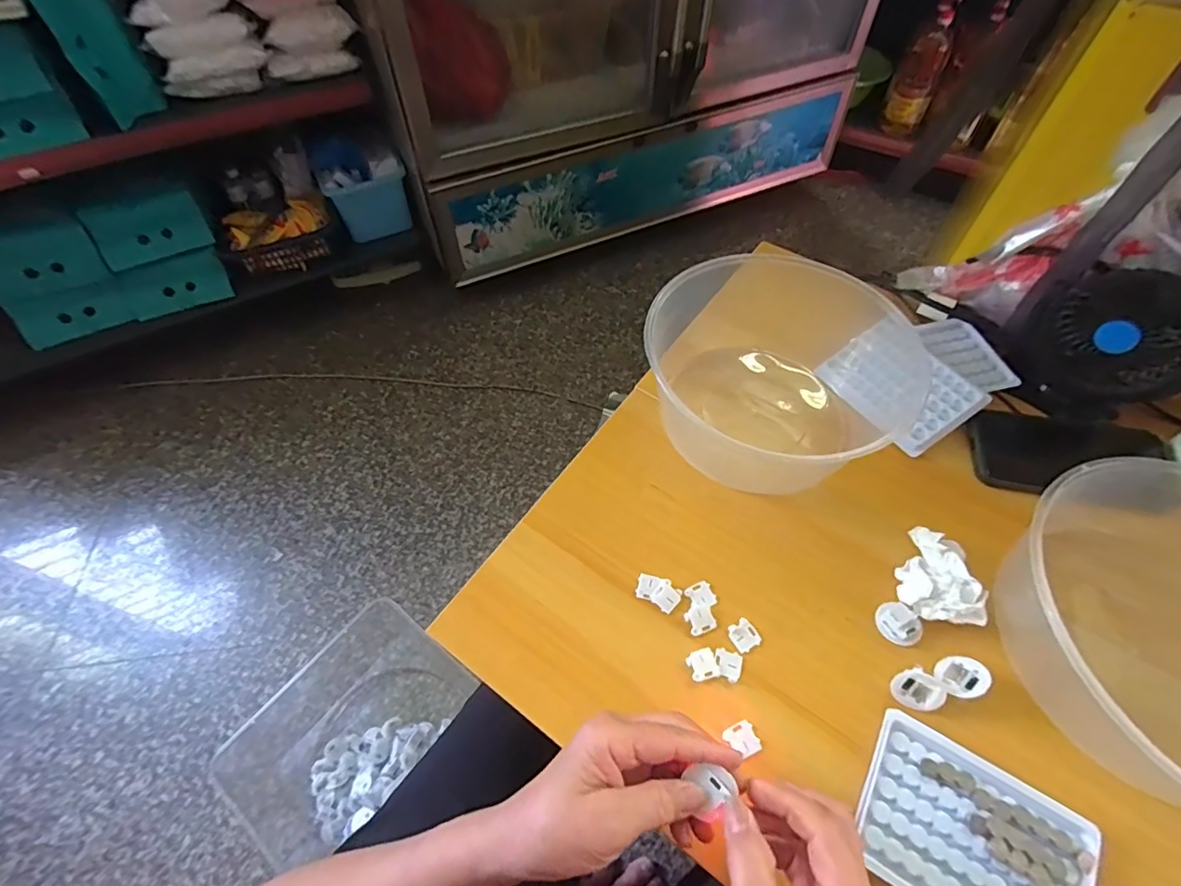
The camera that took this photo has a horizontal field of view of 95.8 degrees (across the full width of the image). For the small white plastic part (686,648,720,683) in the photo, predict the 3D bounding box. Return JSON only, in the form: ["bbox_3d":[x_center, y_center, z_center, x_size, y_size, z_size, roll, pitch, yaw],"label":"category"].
[{"bbox_3d":[0.082,0.163,0.392,0.021,0.004,0.021,-16,58,-9],"label":"small white plastic part"}]

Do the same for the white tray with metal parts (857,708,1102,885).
[{"bbox_3d":[0.238,0.247,0.333,0.126,0.014,0.097,27,62,17],"label":"white tray with metal parts"}]

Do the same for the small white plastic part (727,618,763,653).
[{"bbox_3d":[0.117,0.146,0.405,0.021,0.004,0.021,-27,61,-16],"label":"small white plastic part"}]

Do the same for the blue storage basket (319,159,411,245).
[{"bbox_3d":[-0.540,-0.603,1.295,0.184,0.161,0.129,-24,60,-14],"label":"blue storage basket"}]

